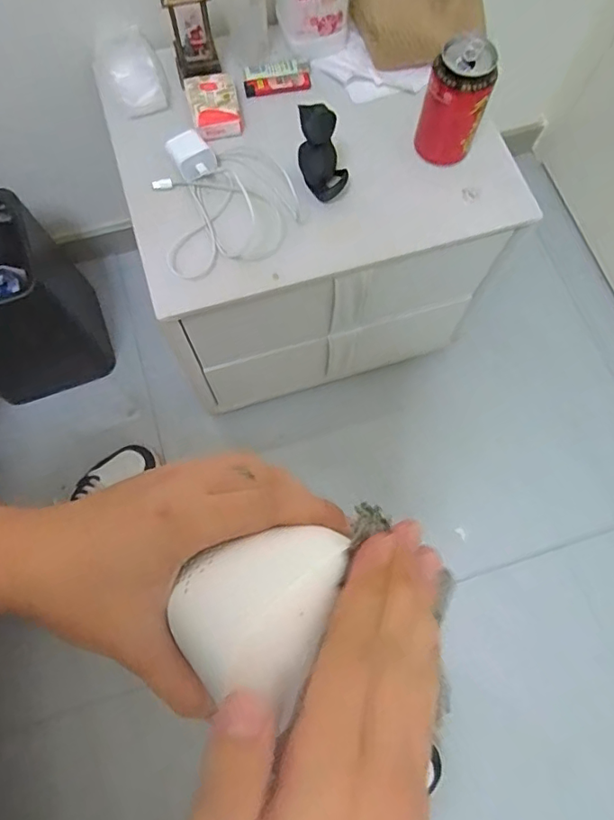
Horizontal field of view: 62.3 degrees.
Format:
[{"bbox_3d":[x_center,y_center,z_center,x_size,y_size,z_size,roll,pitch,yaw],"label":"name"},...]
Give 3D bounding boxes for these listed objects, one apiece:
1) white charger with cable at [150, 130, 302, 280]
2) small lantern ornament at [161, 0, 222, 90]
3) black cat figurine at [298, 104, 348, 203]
[{"bbox_3d":[-0.089,-0.238,0.564,0.153,0.030,0.175,-14,74,-6],"label":"white charger with cable"},{"bbox_3d":[-0.134,-0.441,0.579,0.052,0.106,0.055,-13,74,-5],"label":"small lantern ornament"},{"bbox_3d":[0.017,-0.276,0.541,0.058,0.100,0.046,11,73,2],"label":"black cat figurine"}]

